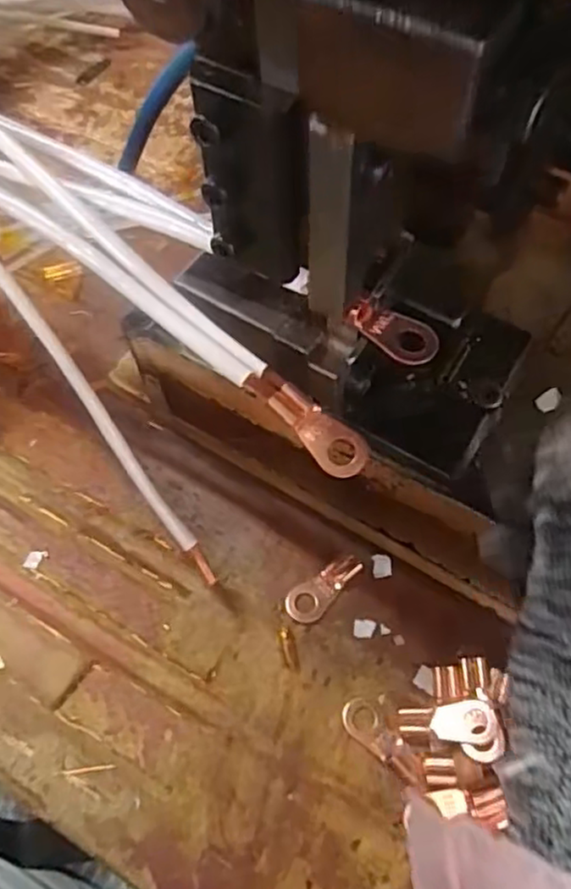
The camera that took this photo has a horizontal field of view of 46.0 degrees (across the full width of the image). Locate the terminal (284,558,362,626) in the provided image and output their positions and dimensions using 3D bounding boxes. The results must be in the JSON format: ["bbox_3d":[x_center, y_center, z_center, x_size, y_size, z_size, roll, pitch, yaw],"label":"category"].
[{"bbox_3d":[0.019,0.070,0.322,0.040,0.006,0.018,-29,64,-15],"label":"terminal"}]

